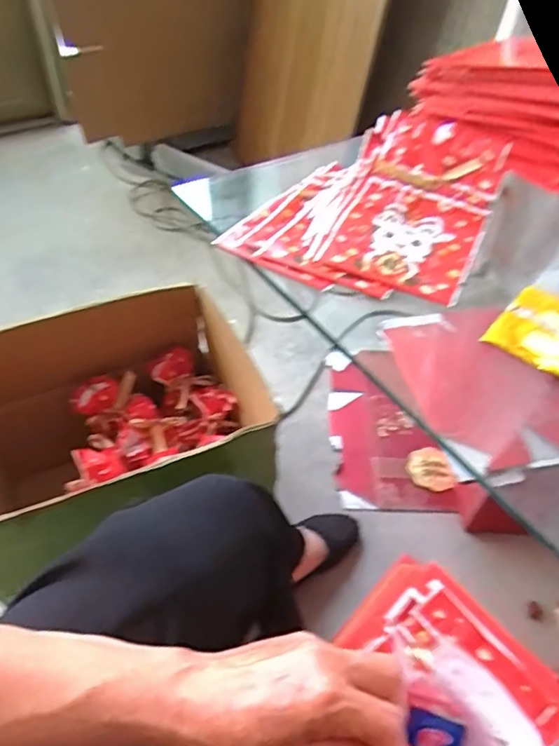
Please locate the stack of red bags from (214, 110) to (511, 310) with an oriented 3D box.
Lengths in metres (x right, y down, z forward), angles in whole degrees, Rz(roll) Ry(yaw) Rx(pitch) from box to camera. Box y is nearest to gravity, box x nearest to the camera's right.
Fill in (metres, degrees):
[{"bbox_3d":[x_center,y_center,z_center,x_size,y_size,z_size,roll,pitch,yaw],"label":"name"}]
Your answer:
[{"bbox_3d":[0.107,-0.203,0.612,0.249,0.071,0.276,21,49,17],"label":"stack of red bags"}]

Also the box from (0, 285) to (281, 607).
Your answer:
[{"bbox_3d":[-0.233,0.116,0.773,0.402,0.299,0.310,-18,49,-19],"label":"box"}]

